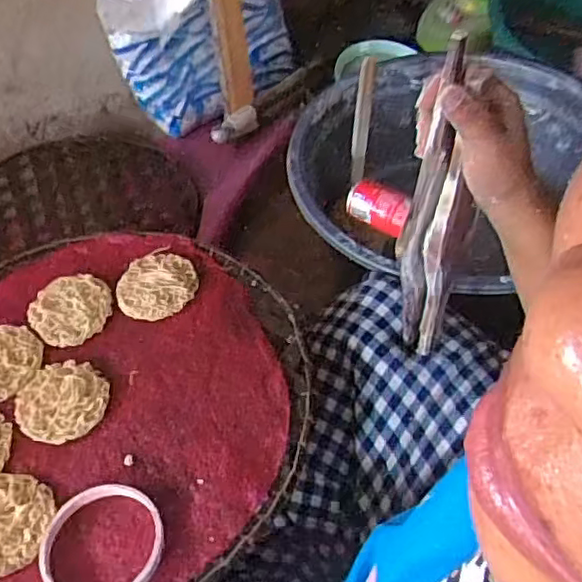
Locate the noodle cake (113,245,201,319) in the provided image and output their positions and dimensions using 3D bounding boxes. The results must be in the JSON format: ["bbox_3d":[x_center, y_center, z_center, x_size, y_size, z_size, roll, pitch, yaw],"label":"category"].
[{"bbox_3d":[-0.130,-0.005,0.609,0.068,0.018,0.076,24,59,22],"label":"noodle cake"}]

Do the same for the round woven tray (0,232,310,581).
[{"bbox_3d":[-0.175,0.094,0.537,0.362,0.019,0.359,-3,53,3],"label":"round woven tray"}]

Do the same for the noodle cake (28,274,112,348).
[{"bbox_3d":[-0.212,0.016,0.596,0.073,0.008,0.073,-3,53,3],"label":"noodle cake"}]

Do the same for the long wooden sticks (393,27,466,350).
[{"bbox_3d":[0.106,-0.043,0.472,0.035,0.286,0.030,24,51,26],"label":"long wooden sticks"}]

